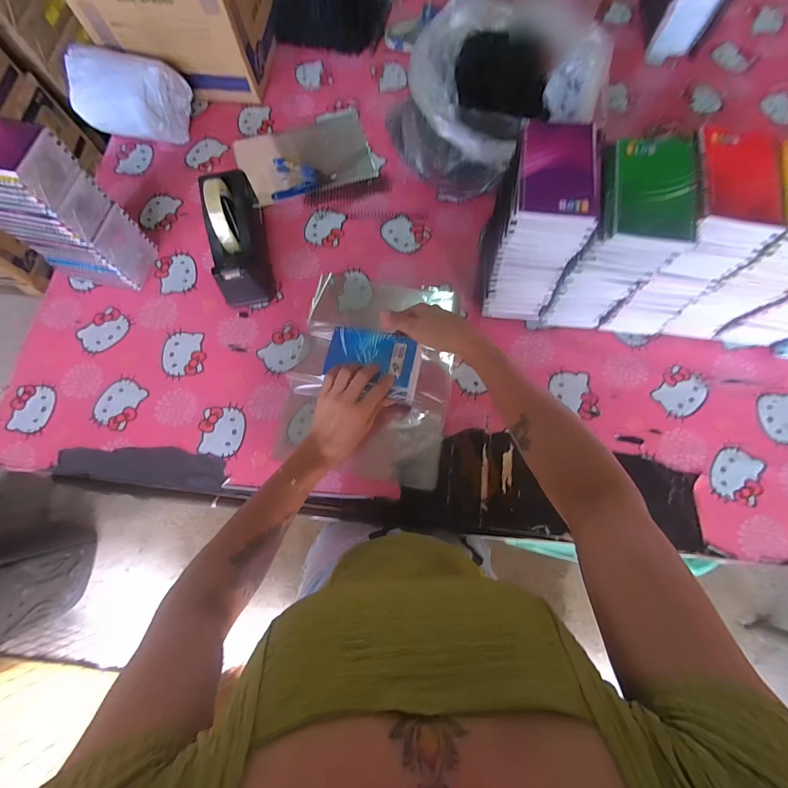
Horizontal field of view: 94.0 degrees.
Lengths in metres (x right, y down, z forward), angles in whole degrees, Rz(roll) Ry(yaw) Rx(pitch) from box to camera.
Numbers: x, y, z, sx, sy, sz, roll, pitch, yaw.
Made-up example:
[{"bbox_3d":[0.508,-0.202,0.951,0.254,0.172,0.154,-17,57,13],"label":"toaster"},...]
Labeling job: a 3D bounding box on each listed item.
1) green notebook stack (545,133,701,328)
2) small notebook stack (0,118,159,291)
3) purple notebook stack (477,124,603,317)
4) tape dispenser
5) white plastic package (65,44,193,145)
[{"bbox_3d":[0.278,-0.185,0.504,0.102,0.246,0.128,8,74,4],"label":"green notebook stack"},{"bbox_3d":[-0.498,-0.268,0.551,0.141,0.231,0.103,14,74,5],"label":"small notebook stack"},{"bbox_3d":[0.188,-0.211,0.513,0.097,0.245,0.127,8,74,4],"label":"purple notebook stack"},{"bbox_3d":[-0.258,-0.260,0.599,0.074,0.129,0.210,-12,74,-2],"label":"tape dispenser"},{"bbox_3d":[-0.504,-0.555,0.701,0.201,0.108,0.121,10,74,4],"label":"white plastic package"}]

